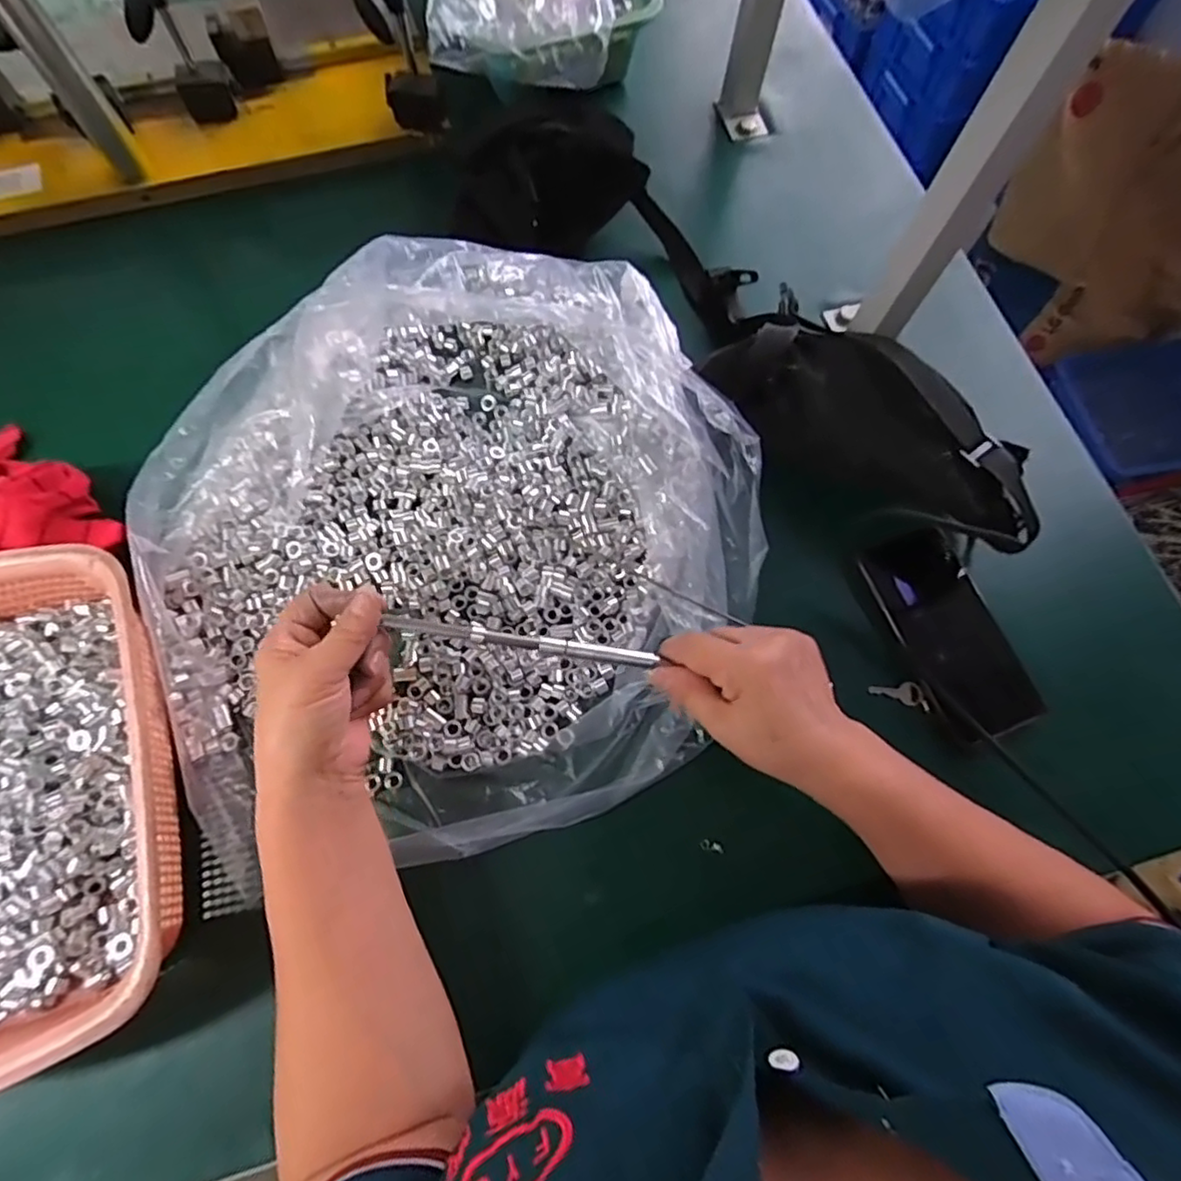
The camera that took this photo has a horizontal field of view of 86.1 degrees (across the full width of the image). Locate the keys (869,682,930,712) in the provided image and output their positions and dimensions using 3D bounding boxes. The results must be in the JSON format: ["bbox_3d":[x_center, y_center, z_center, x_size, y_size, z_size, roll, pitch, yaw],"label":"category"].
[{"bbox_3d":[0.230,0.076,0.470,0.042,0.004,0.017,13,70,16],"label":"keys"}]

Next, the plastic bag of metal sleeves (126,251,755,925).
[{"bbox_3d":[-0.100,-0.056,0.451,0.434,0.089,0.443,-14,72,-7],"label":"plastic bag of metal sleeves"}]

